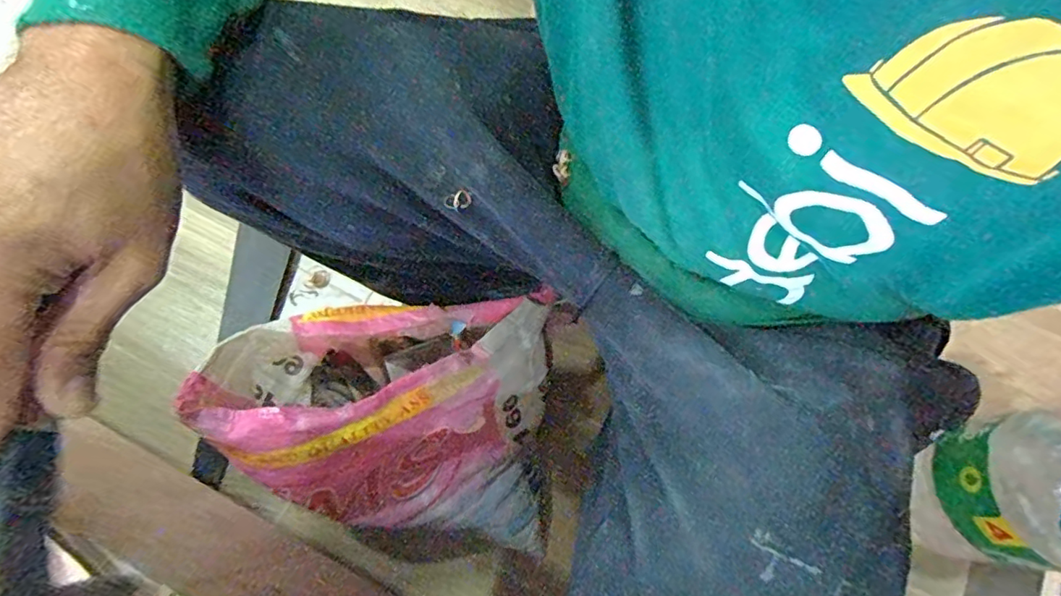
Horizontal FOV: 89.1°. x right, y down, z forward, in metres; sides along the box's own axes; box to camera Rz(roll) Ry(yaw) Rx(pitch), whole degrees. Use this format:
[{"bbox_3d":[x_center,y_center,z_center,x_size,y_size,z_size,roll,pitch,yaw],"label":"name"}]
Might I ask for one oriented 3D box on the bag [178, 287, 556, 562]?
[{"bbox_3d":[-0.137,0.132,0.549,0.303,0.240,0.248,-2,70,-3],"label":"bag"}]

